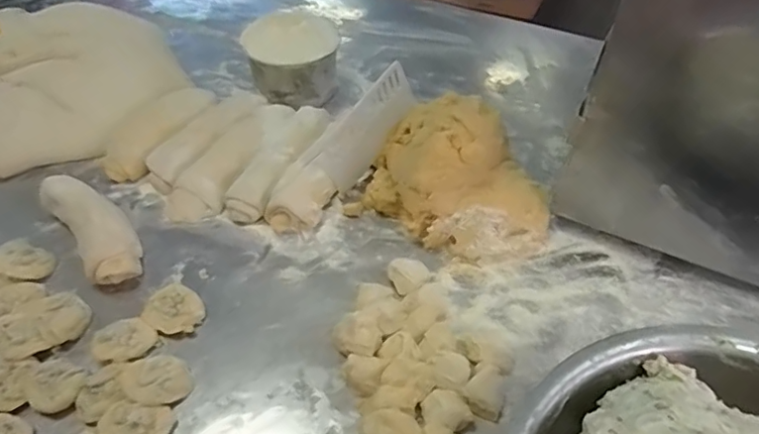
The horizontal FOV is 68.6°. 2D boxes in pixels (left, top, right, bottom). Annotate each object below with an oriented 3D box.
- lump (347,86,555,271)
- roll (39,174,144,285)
[{"bbox_3d":[0.097,-0.051,0.694,0.235,0.133,0.156,15,48,11],"label":"lump"},{"bbox_3d":[-0.351,0.014,0.683,0.064,0.060,0.182,-32,56,-28],"label":"roll"}]

